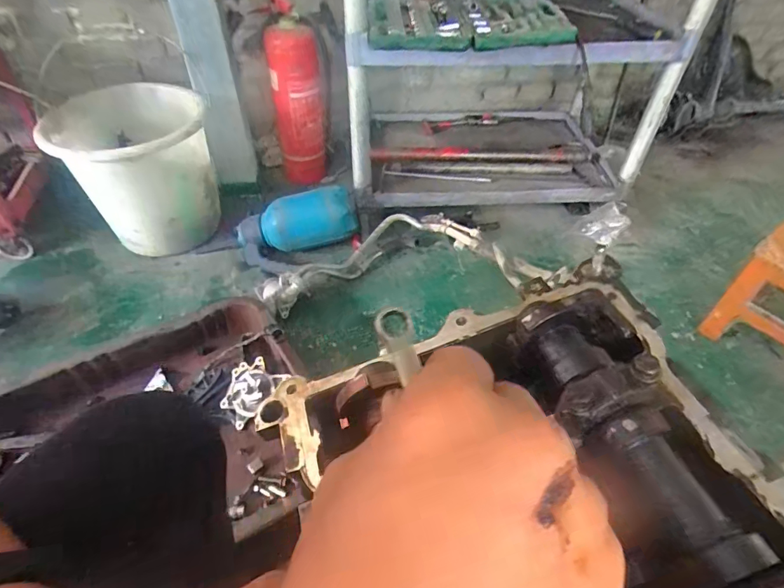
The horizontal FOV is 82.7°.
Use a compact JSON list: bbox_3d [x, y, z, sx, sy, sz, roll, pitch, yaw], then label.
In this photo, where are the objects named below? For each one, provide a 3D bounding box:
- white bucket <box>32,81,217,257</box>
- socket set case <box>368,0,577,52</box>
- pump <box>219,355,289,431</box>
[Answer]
[{"bbox_3d":[-0.578,-0.285,1.057,0.306,0.296,0.350,-14,47,-15],"label":"white bucket"},{"bbox_3d":[0.156,-0.599,0.970,0.401,0.051,0.352,-1,45,-2],"label":"socket set case"},{"bbox_3d":[-0.248,0.165,0.763,0.094,0.034,0.106,33,68,27],"label":"pump"}]

